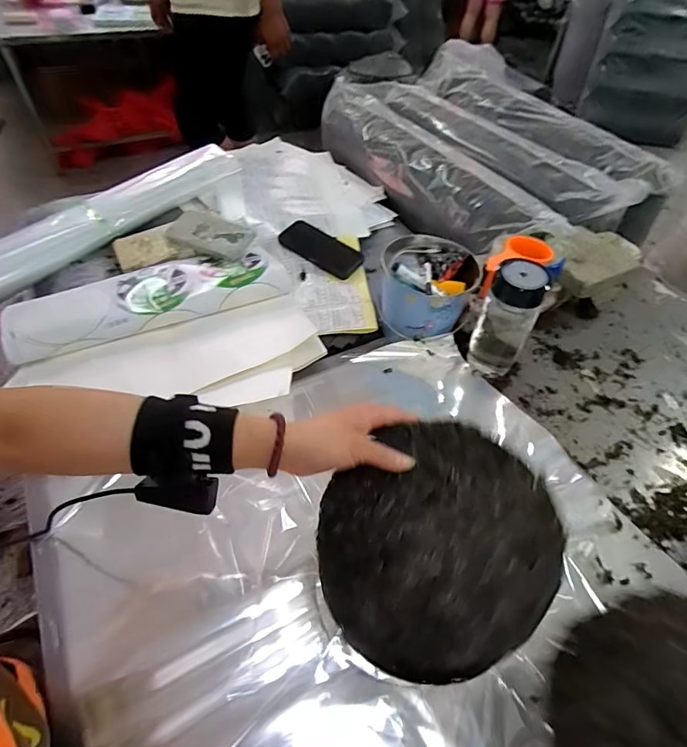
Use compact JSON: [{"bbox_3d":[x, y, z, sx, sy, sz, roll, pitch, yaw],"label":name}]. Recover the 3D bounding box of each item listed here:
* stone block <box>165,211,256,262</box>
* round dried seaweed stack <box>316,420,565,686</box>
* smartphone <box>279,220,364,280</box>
[{"bbox_3d":[-0.249,-0.263,0.841,0.163,0.029,0.099,20,51,13],"label":"stone block"},{"bbox_3d":[0.078,0.141,0.388,0.202,0.020,0.187,-5,55,7],"label":"round dried seaweed stack"},{"bbox_3d":[-0.041,-0.245,0.880,0.170,0.011,0.087,30,60,11],"label":"smartphone"}]

